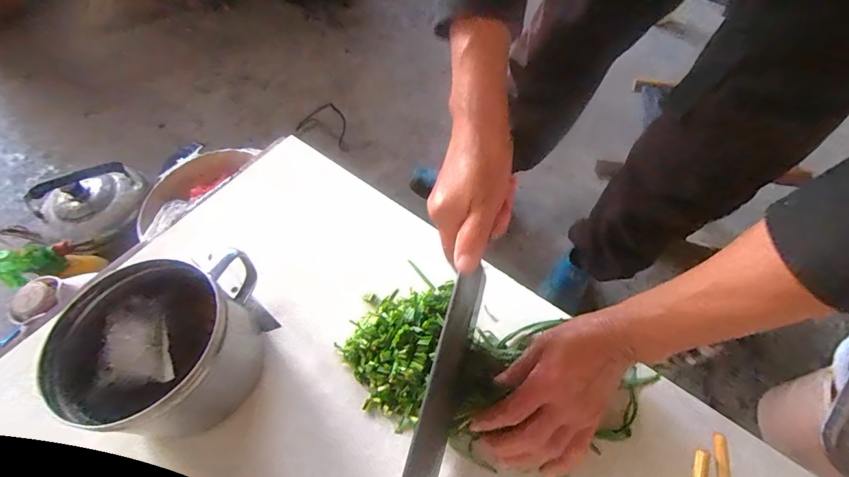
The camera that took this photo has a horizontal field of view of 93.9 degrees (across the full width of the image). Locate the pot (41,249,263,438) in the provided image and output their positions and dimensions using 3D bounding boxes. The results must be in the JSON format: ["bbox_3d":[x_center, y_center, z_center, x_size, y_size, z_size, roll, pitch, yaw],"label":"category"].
[{"bbox_3d":[-0.230,0.096,0.356,0.137,0.099,0.138,-1,59,2],"label":"pot"}]

